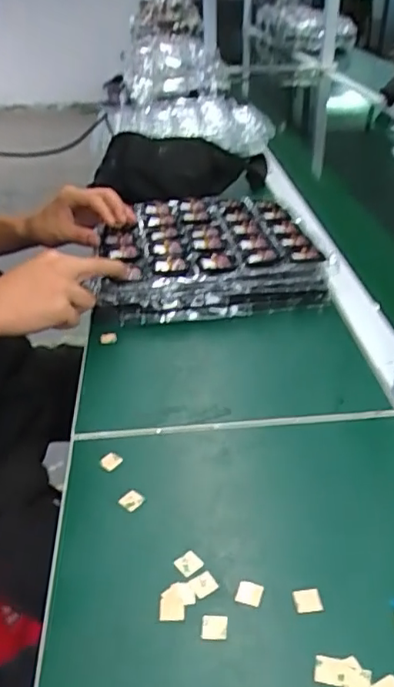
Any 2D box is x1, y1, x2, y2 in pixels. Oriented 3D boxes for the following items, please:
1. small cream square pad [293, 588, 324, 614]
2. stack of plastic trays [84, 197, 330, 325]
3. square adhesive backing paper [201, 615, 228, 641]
[{"bbox_3d":[0.073,0.168,0.380,0.019,0.004,0.016,-7,33,-7],"label":"small cream square pad"},{"bbox_3d":[0.006,-0.121,0.770,0.275,0.060,0.255,-7,33,-7],"label":"stack of plastic trays"},{"bbox_3d":[0.011,0.178,0.366,0.016,0.004,0.015,2,33,6],"label":"square adhesive backing paper"}]

